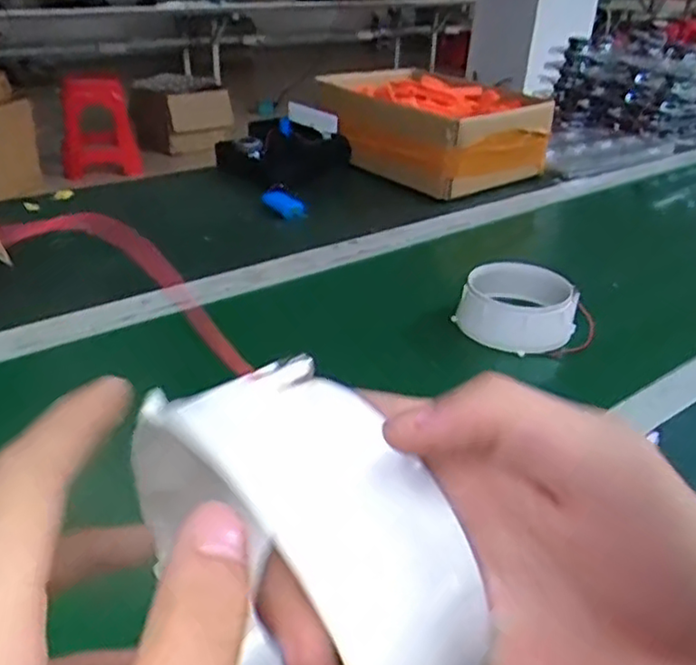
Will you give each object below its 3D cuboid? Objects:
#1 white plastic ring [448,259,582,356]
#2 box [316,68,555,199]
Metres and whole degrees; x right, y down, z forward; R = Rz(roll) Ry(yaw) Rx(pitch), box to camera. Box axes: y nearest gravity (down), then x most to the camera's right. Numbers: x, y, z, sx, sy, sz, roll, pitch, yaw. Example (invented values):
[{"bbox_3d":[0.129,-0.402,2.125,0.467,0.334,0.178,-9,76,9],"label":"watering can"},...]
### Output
[{"bbox_3d":[0.189,-0.032,0.761,0.126,0.060,0.126,2,31,-1],"label":"white plastic ring"},{"bbox_3d":[0.136,-0.374,1.227,0.243,0.133,0.368,-22,38,-34],"label":"box"}]

